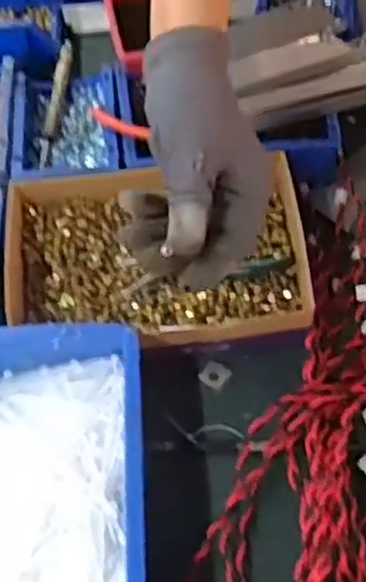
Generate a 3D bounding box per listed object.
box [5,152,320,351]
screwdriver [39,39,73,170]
[{"bbox_3d":[-0.023,-0.033,0.685,0.262,0.058,0.189,-4,59,0],"label":"box"},{"bbox_3d":[-0.129,-0.190,0.773,0.016,0.017,0.156,3,59,5],"label":"screwdriver"}]

